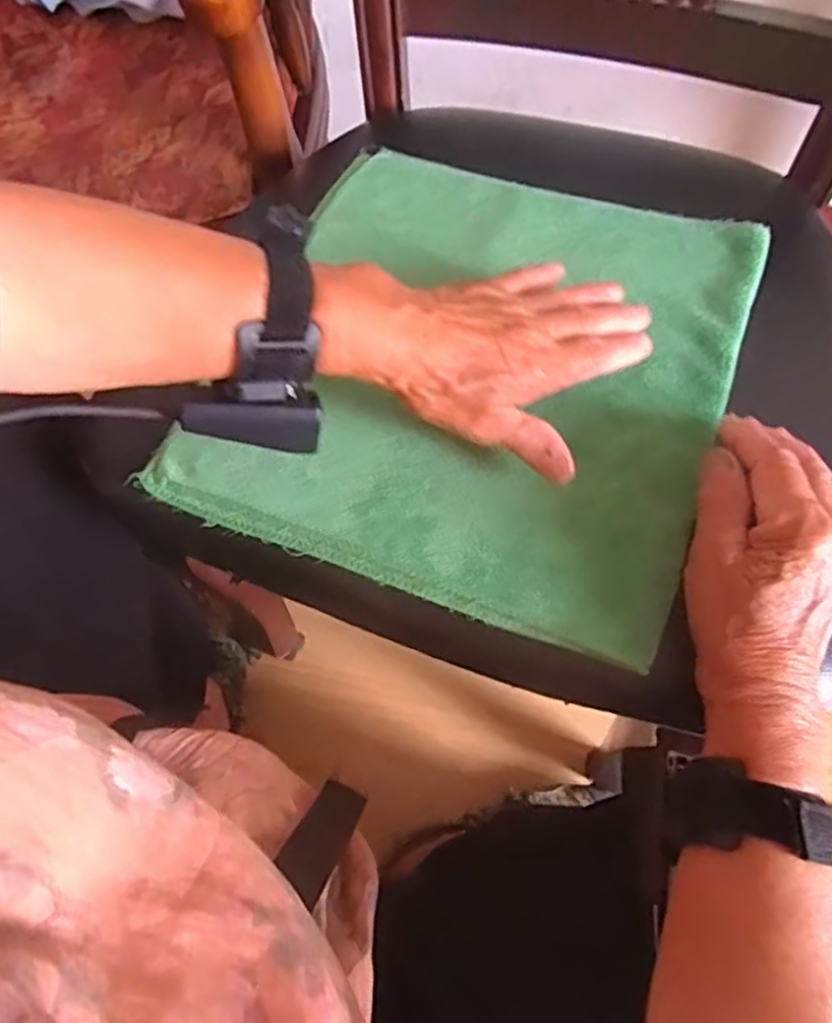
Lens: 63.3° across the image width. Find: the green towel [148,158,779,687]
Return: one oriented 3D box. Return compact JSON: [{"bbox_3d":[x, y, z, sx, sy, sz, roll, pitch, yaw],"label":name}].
[{"bbox_3d":[0.038,-0.099,0.432,0.300,0.017,0.320,20,65,14],"label":"green towel"}]

